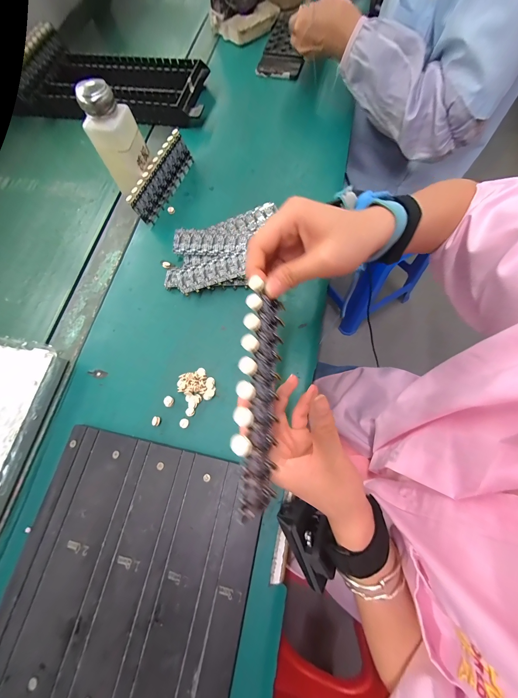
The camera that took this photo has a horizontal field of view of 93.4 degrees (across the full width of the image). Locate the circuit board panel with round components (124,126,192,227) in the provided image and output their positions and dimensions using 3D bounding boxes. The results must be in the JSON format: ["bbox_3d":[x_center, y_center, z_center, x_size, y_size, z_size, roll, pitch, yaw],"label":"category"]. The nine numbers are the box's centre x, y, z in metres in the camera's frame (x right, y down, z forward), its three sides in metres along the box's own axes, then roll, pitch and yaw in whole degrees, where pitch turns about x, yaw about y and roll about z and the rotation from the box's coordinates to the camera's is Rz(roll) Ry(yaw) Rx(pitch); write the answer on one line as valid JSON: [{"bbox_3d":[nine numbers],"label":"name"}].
[{"bbox_3d":[-0.149,-0.266,0.380,0.005,0.048,0.147,16,75,28],"label":"circuit board panel with round components"}]

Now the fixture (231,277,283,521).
[{"bbox_3d":[0.004,0.026,0.168,0.009,0.050,0.147,-8,65,30],"label":"fixture"}]

